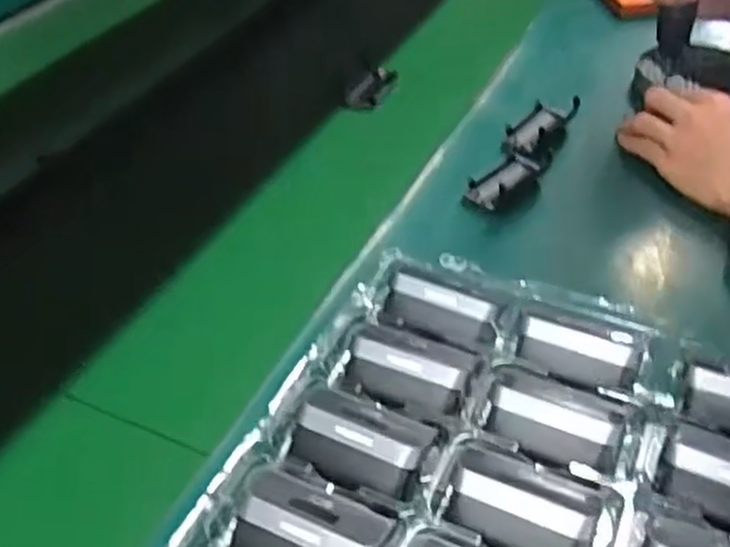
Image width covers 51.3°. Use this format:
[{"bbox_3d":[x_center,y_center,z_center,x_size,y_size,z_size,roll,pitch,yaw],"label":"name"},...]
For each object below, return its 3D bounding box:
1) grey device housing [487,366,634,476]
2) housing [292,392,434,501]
[{"bbox_3d":[0.107,0.075,0.422,0.072,0.020,0.053,14,45,19],"label":"grey device housing"},{"bbox_3d":[-0.001,0.087,0.410,0.068,0.023,0.050,12,44,17],"label":"housing"}]

